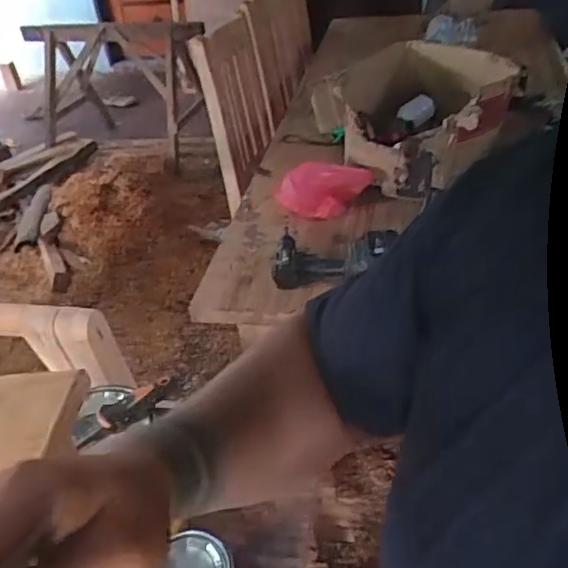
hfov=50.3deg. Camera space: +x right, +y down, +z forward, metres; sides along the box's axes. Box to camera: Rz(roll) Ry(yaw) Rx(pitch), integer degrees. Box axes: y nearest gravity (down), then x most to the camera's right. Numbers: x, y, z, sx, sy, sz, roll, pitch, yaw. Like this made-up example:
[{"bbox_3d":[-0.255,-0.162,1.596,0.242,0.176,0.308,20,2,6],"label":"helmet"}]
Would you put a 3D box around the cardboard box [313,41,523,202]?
[{"bbox_3d":[0.383,-0.467,1.622,0.400,0.220,0.536,24,46,34],"label":"cardboard box"}]

